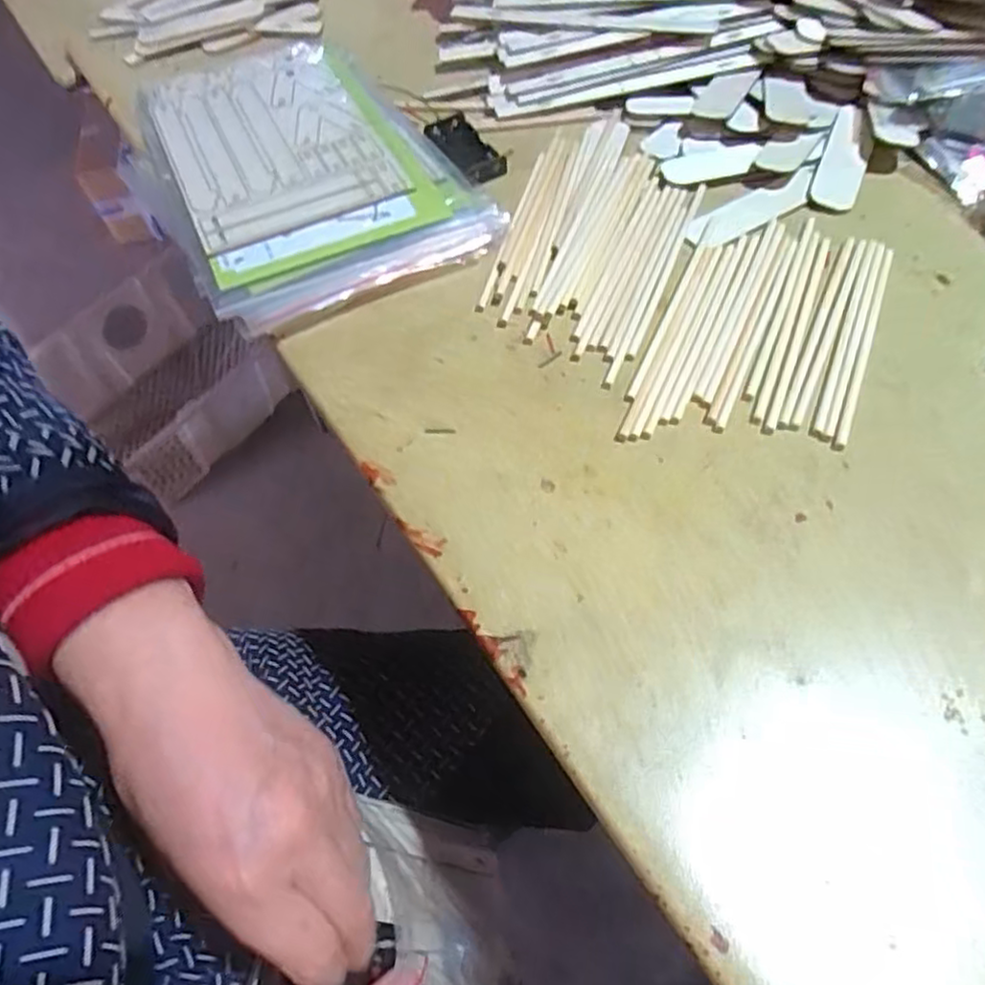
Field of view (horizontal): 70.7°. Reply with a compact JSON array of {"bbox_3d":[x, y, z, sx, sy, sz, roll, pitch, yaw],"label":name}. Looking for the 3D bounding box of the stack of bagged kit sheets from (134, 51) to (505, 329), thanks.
[{"bbox_3d":[-0.137,-0.216,0.458,0.170,0.029,0.273,-30,61,-14],"label":"stack of bagged kit sheets"}]

